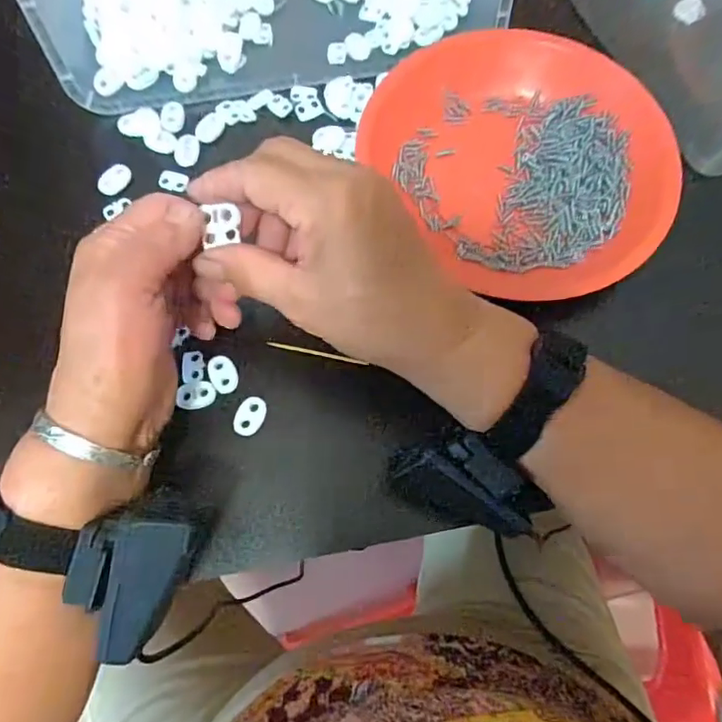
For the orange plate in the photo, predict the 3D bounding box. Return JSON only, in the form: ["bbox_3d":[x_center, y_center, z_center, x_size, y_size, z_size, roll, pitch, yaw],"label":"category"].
[{"bbox_3d":[0.107,-0.133,0.353,0.170,0.029,0.191,-38,77,-12],"label":"orange plate"}]

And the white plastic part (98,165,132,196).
[{"bbox_3d":[-0.157,-0.115,0.353,0.023,0.009,0.011,-43,78,-13],"label":"white plastic part"}]

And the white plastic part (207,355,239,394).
[{"bbox_3d":[-0.080,0.008,0.319,0.016,0.005,0.022,-14,73,-6],"label":"white plastic part"}]

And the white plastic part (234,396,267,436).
[{"bbox_3d":[-0.062,0.031,0.311,0.015,0.005,0.023,22,73,6],"label":"white plastic part"}]

